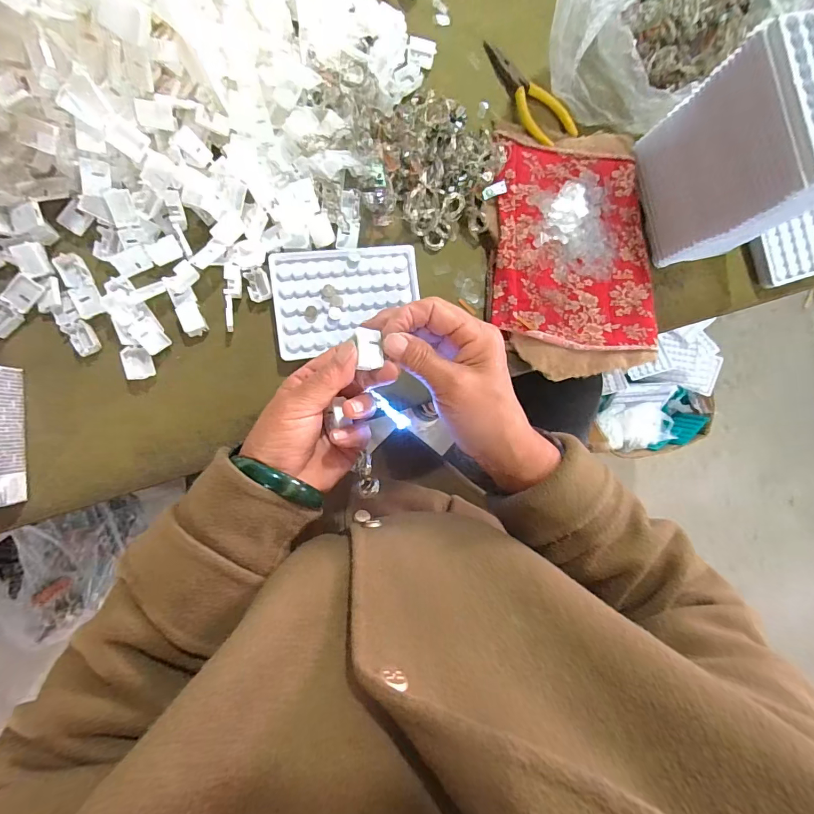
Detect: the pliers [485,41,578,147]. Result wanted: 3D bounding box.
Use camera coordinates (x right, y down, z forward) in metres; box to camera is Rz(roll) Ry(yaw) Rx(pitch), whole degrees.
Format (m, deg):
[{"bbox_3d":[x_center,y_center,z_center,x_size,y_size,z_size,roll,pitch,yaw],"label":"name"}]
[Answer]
[{"bbox_3d":[0.124,-0.318,0.408,0.048,0.015,0.118,-33,95,-9],"label":"pliers"}]

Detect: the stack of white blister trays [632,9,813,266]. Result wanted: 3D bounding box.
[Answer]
[{"bbox_3d":[0.304,-0.223,0.363,0.088,0.144,0.133,-17,92,-10],"label":"stack of white blister trays"}]

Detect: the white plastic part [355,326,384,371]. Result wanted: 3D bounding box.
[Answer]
[{"bbox_3d":[-0.025,-0.038,0.271,0.018,0.005,0.027,-2,89,-10],"label":"white plastic part"}]

